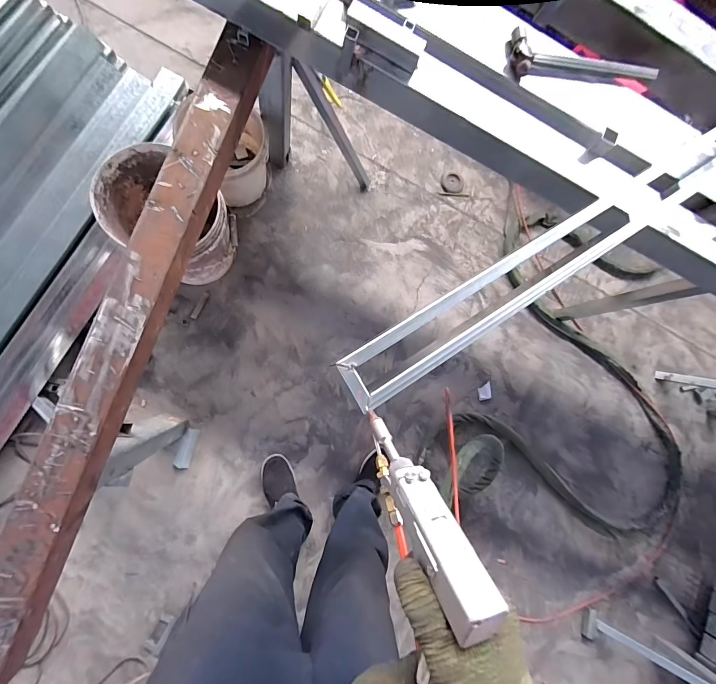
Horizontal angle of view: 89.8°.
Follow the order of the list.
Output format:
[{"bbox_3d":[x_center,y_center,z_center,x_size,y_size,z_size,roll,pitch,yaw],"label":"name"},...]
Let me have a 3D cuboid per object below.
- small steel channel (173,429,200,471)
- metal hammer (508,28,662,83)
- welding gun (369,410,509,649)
[{"bbox_3d":[-0.587,0.366,1.231,0.048,0.014,0.139,19,82,-9],"label":"small steel channel"},{"bbox_3d":[0.465,-0.588,0.747,0.342,0.056,0.094,-7,87,-11],"label":"metal hammer"},{"bbox_3d":[0.055,0.157,0.347,0.047,0.222,0.053,-27,122,-7],"label":"welding gun"}]

